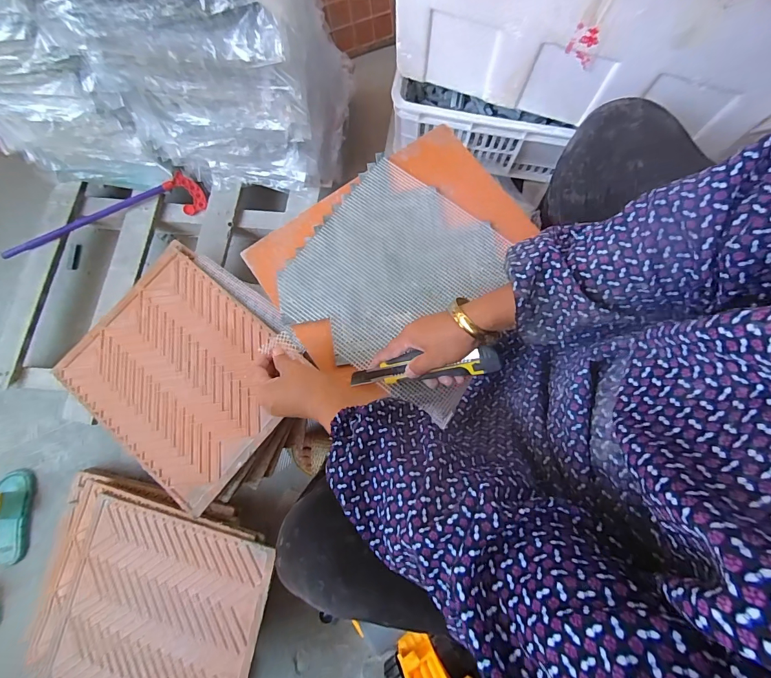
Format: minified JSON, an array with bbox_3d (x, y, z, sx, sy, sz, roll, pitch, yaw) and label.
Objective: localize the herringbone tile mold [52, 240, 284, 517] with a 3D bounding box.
[{"bbox_3d":[-0.323,0.050,0.604,0.342,0.014,0.280,39,80,9],"label":"herringbone tile mold"}]

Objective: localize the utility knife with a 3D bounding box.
[{"bbox_3d":[0.038,0.032,0.428,0.178,0.016,0.027,-9,75,25],"label":"utility knife"}]

